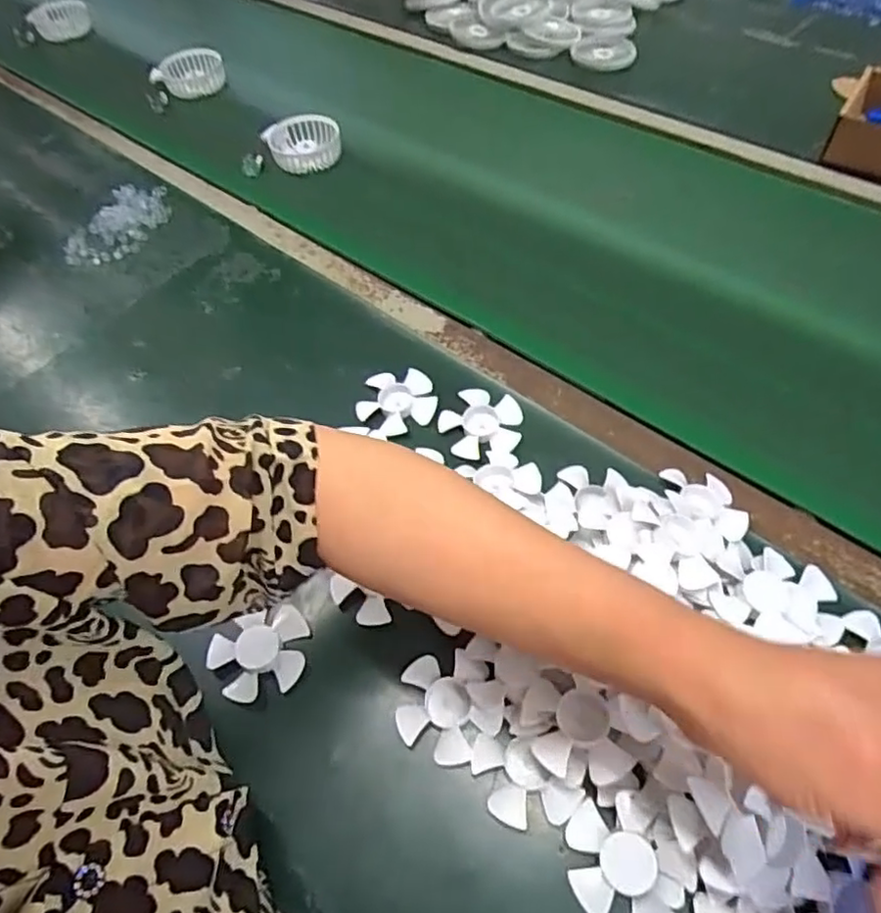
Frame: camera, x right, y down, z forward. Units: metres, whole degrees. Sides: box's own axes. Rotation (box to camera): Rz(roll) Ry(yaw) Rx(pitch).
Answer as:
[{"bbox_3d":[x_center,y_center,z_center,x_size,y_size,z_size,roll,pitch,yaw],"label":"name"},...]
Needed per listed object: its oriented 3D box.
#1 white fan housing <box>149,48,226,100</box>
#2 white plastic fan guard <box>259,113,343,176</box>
[{"bbox_3d":[-0.370,-0.559,0.914,0.104,0.043,0.073,-21,57,-9],"label":"white fan housing"},{"bbox_3d":[-0.177,-0.402,0.801,0.096,0.034,0.085,-21,57,-9],"label":"white plastic fan guard"}]

